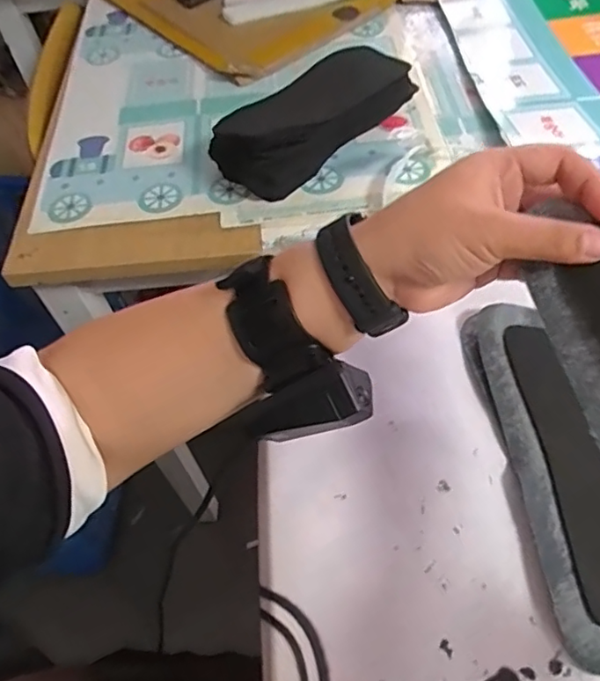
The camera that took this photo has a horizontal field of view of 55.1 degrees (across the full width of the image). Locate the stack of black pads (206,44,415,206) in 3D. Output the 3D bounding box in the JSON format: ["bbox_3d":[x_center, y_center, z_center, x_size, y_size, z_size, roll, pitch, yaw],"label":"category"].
[{"bbox_3d":[0.013,-0.206,0.530,0.194,0.068,0.081,-39,63,-19],"label":"stack of black pads"}]

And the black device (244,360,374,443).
[{"bbox_3d":[0.004,0.040,0.318,0.073,0.028,0.024,-25,53,26],"label":"black device"}]

